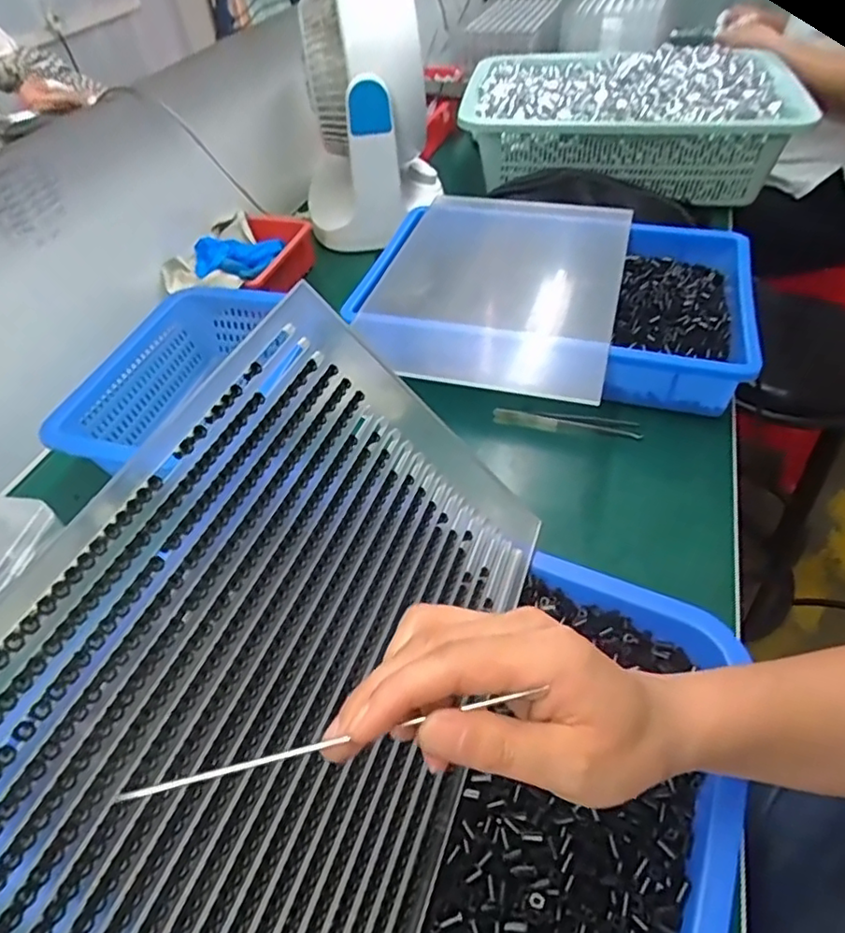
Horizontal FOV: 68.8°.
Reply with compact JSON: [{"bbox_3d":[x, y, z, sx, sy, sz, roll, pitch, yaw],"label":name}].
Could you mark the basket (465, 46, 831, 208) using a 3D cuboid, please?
[{"bbox_3d":[0.284,-0.506,0.886,0.431,0.122,0.320,5,47,8],"label":"basket"}]

